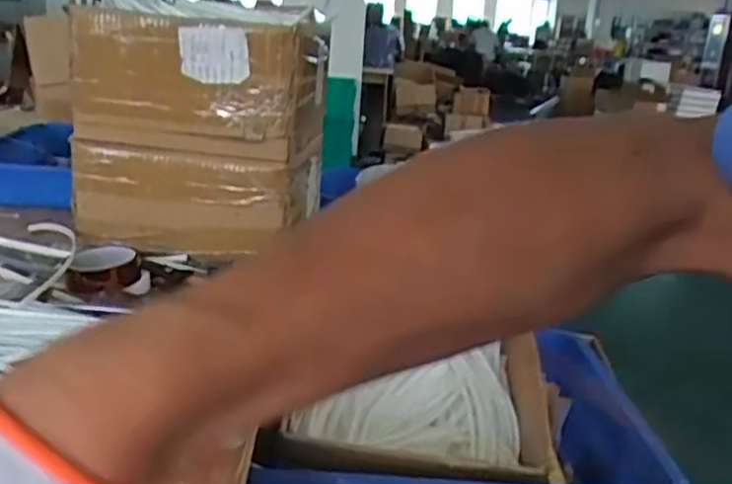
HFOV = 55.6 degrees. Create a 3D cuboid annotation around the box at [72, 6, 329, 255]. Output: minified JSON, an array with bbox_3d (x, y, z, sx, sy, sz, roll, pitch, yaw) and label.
[{"bbox_3d":[-0.245,-0.182,1.131,0.350,0.334,0.286,6,18,5],"label":"box"}]

